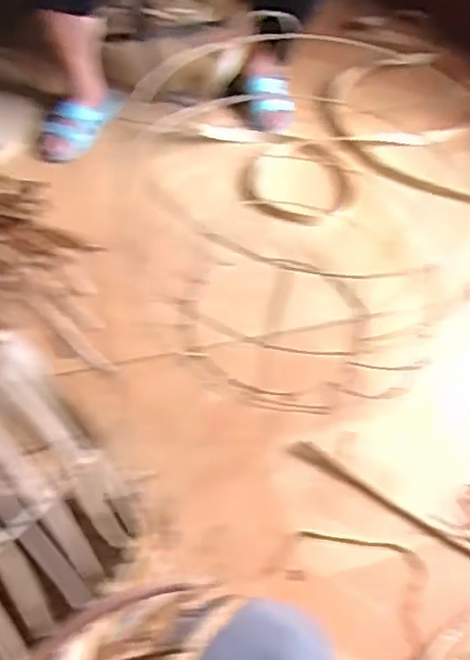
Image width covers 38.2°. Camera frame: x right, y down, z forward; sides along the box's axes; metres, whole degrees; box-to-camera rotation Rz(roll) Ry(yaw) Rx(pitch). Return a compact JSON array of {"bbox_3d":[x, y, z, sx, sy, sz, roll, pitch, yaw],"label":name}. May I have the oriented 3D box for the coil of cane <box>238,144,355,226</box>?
[{"bbox_3d":[0.134,-0.298,1.383,0.250,0.025,0.223,-26,58,-23],"label":"coil of cane"}]

